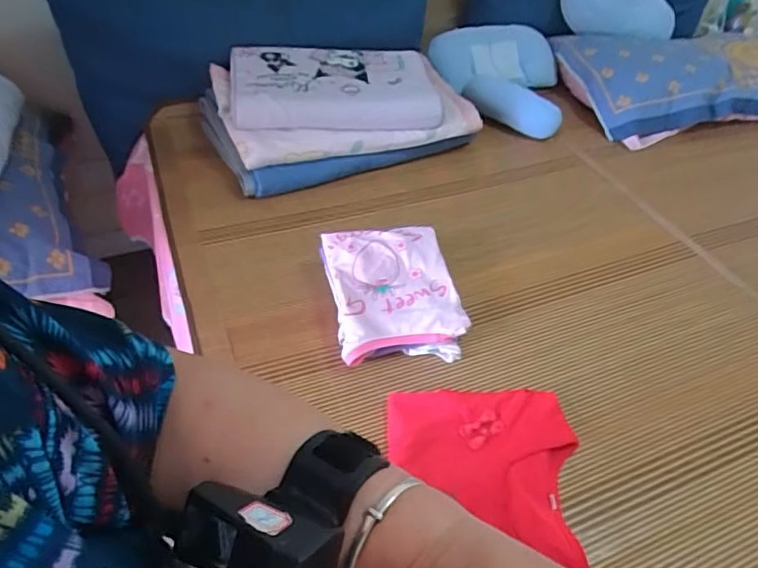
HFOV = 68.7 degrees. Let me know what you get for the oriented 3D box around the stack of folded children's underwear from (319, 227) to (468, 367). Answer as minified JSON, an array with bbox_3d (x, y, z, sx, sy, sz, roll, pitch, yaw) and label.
[{"bbox_3d":[0.021,0.010,0.865,0.193,0.071,0.235,-6,44,-10],"label":"stack of folded children's underwear"}]

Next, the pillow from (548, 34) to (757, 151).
[{"bbox_3d":[0.821,-0.527,1.417,0.653,0.140,0.390,-6,44,-10],"label":"pillow"}]

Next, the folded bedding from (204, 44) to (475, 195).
[{"bbox_3d":[-0.090,-0.383,1.199,0.511,0.168,0.326,-17,47,-20],"label":"folded bedding"}]

